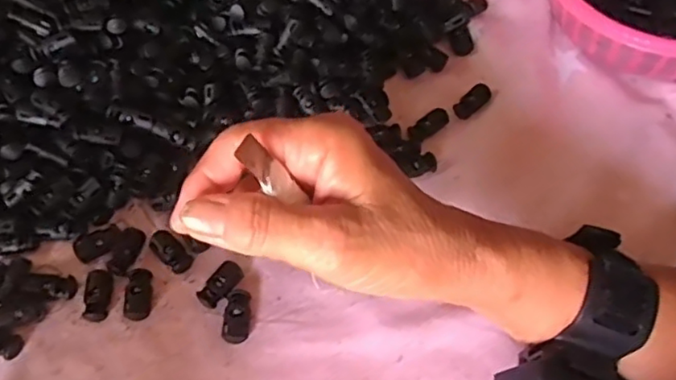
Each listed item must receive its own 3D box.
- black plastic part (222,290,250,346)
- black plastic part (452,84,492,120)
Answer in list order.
[{"bbox_3d":[-0.055,0.068,0.344,0.014,0.007,0.029,2,57,2],"label":"black plastic part"},{"bbox_3d":[0.090,-0.060,0.426,0.032,0.008,0.014,-40,65,-22],"label":"black plastic part"}]

